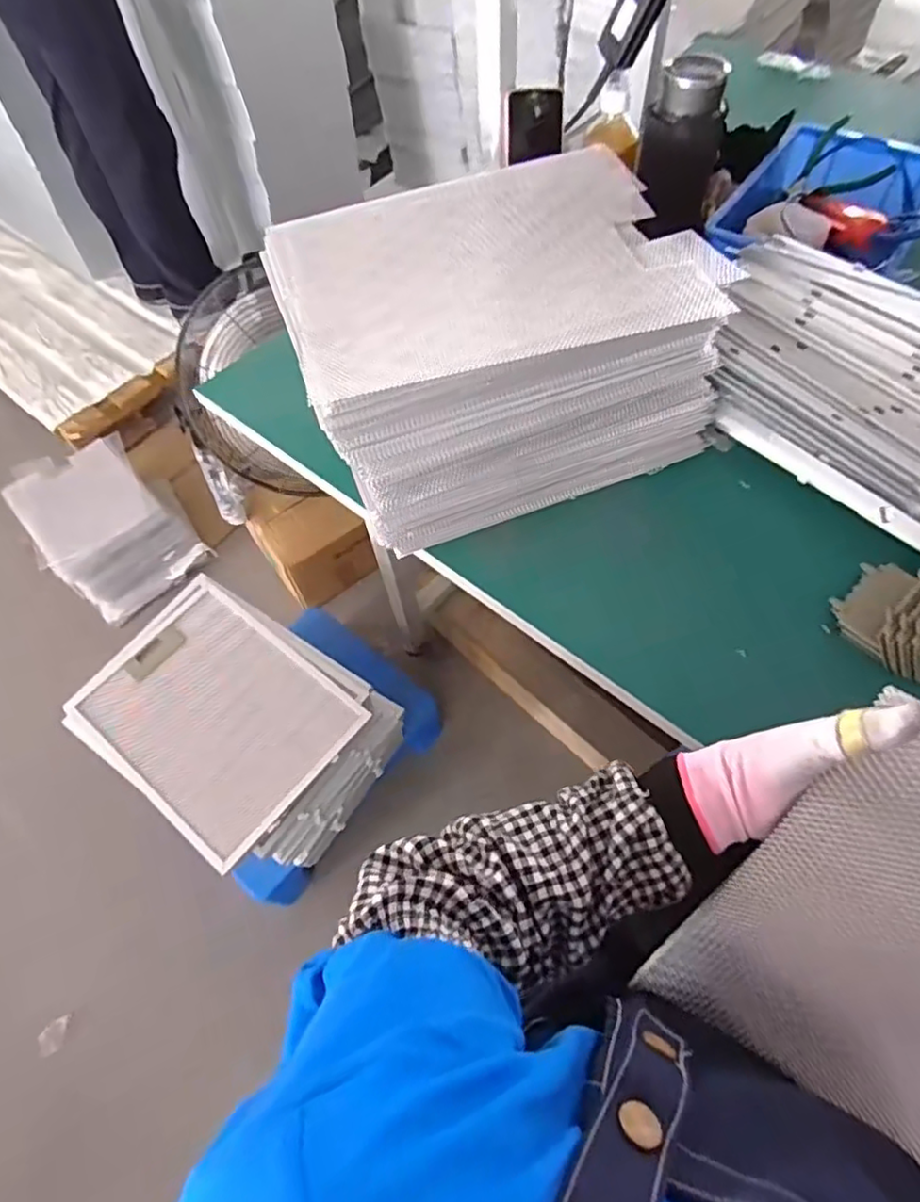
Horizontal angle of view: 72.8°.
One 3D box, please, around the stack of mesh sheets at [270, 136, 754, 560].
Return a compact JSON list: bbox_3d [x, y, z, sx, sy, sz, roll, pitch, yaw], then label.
[{"bbox_3d":[0.034,-0.242,0.612,0.361,0.193,0.257,-21,61,-8],"label":"stack of mesh sheets"}]

